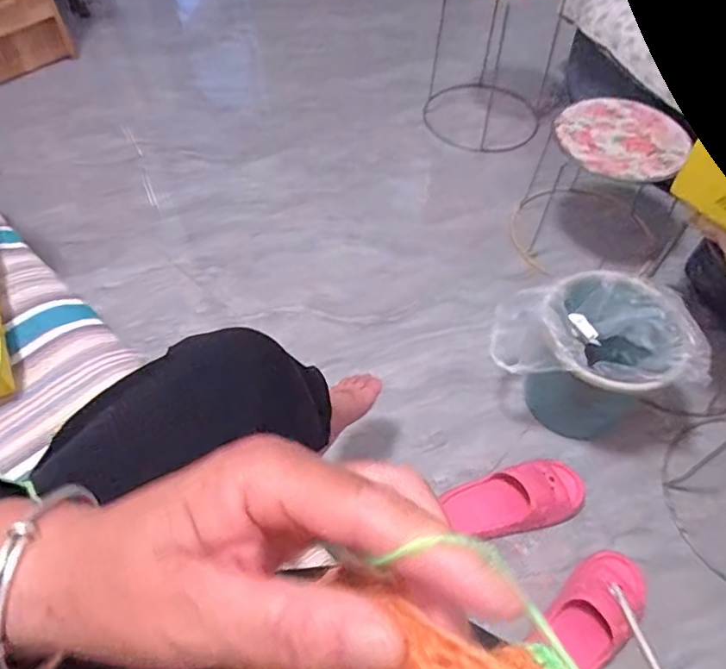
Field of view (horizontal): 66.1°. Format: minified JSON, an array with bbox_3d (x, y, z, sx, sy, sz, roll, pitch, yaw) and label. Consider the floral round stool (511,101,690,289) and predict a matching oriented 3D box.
[{"bbox_3d":[0.629,-0.392,1.468,0.376,0.300,0.402,0,54,0],"label":"floral round stool"}]

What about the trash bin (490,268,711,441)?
[{"bbox_3d":[0.415,0.062,1.074,0.312,0.269,0.243,-6,54,-4],"label":"trash bin"}]

